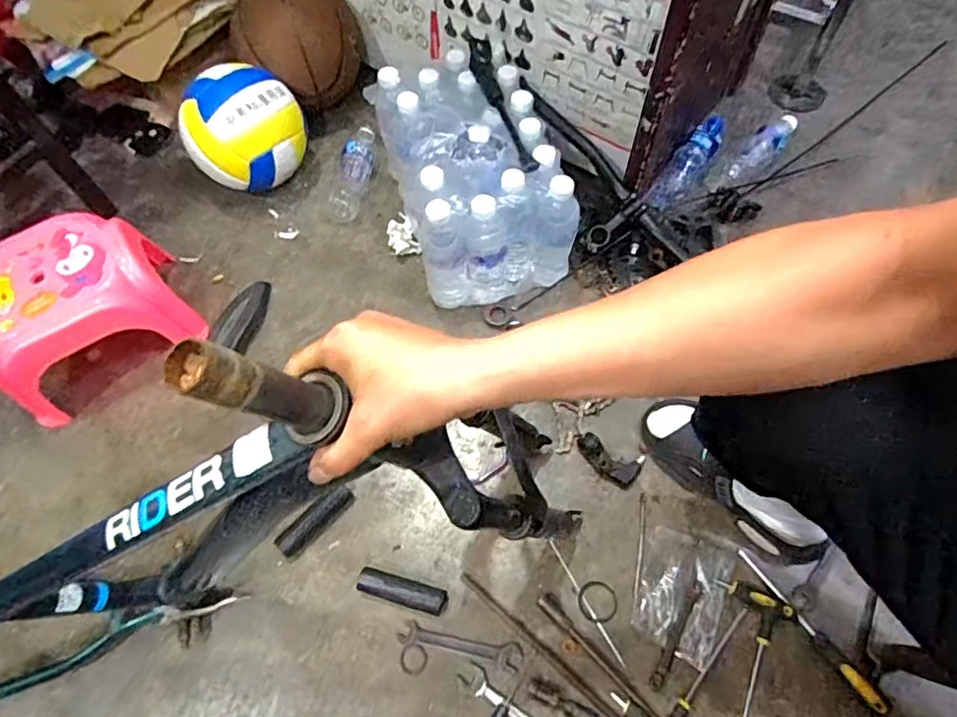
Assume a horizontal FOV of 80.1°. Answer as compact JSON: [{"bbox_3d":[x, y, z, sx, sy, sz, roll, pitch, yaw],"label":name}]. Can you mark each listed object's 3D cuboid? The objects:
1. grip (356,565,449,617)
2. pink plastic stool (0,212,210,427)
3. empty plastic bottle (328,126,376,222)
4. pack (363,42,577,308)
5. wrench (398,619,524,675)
[{"bbox_3d":[-0.100,0.307,0.753,0.117,0.032,0.032,14,66,10],"label":"grip"},{"bbox_3d":[-0.612,-0.077,0.885,0.278,0.176,0.213,-31,67,-12],"label":"pink plastic stool"},{"bbox_3d":[-0.236,-0.356,1.064,0.069,0.057,0.208,13,66,9],"label":"empty plastic bottle"},{"bbox_3d":[-0.013,-0.305,0.937,0.226,0.220,0.353,-16,64,-5],"label":"pack"},{"bbox_3d":[-0.024,0.369,0.732,0.158,0.006,0.034,9,65,8],"label":"wrench"}]

